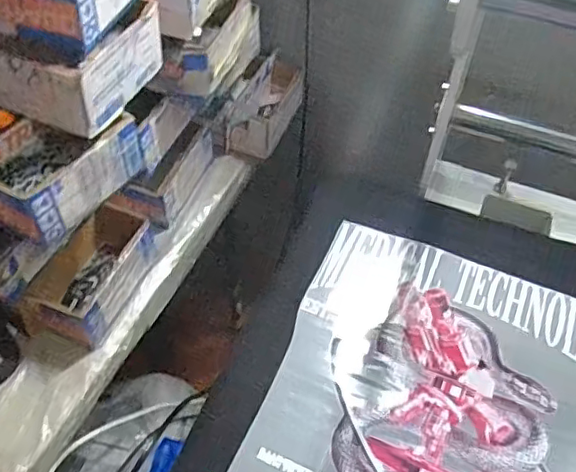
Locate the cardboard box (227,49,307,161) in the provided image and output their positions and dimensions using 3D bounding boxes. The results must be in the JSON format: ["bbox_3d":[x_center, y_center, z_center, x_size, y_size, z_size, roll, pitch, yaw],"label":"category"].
[{"bbox_3d":[-0.035,-0.202,0.937,0.079,0.075,0.177,19,52,13],"label":"cardboard box"}]

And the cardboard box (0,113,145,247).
[{"bbox_3d":[-0.244,-0.070,0.616,0.103,0.064,0.163,26,54,18],"label":"cardboard box"}]

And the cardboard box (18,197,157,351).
[{"bbox_3d":[-0.234,0.043,0.727,0.082,0.080,0.185,17,52,11],"label":"cardboard box"}]

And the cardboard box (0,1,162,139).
[{"bbox_3d":[-0.227,-0.189,0.625,0.127,0.076,0.164,19,52,13],"label":"cardboard box"}]

